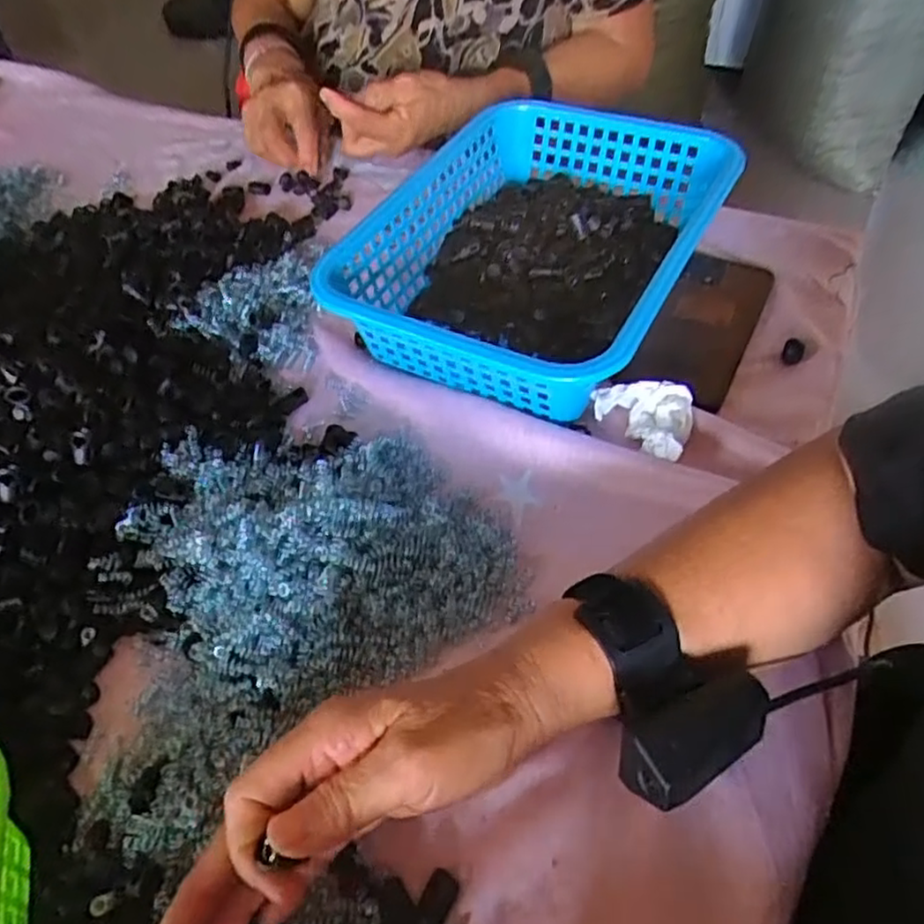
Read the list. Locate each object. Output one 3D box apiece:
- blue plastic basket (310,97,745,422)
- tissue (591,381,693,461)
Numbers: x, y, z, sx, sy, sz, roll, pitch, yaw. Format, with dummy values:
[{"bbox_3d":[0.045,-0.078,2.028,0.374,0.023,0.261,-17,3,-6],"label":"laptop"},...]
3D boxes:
[{"bbox_3d":[0.058,-0.158,0.514,0.217,0.078,0.296,22,57,21],"label":"blue plastic basket"},{"bbox_3d":[0.117,-0.032,0.443,0.061,0.022,0.047,26,59,23],"label":"tissue"}]

